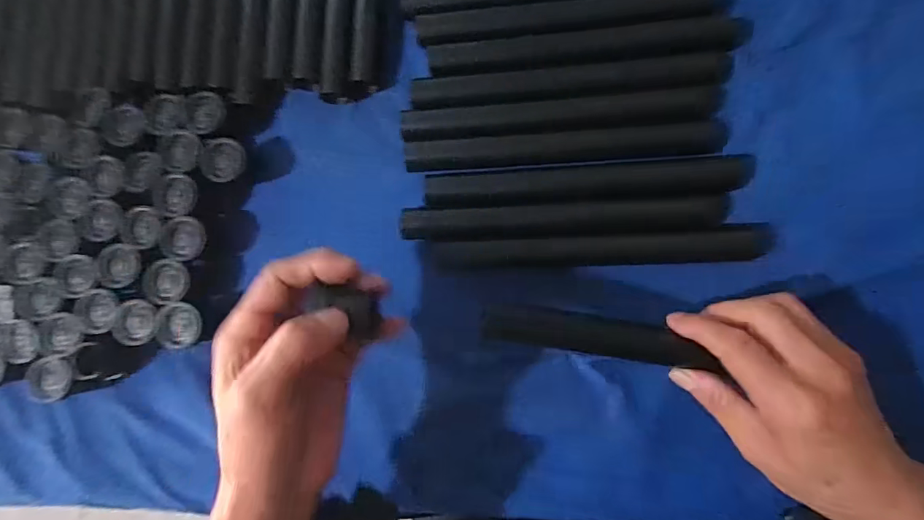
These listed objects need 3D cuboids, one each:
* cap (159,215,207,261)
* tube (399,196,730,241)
[{"bbox_3d":[-0.225,-0.019,0.375,0.037,0.008,0.033,43,92,9],"label":"cap"},{"bbox_3d":[0.076,-0.032,0.355,0.239,0.032,0.025,-3,85,8],"label":"tube"}]

